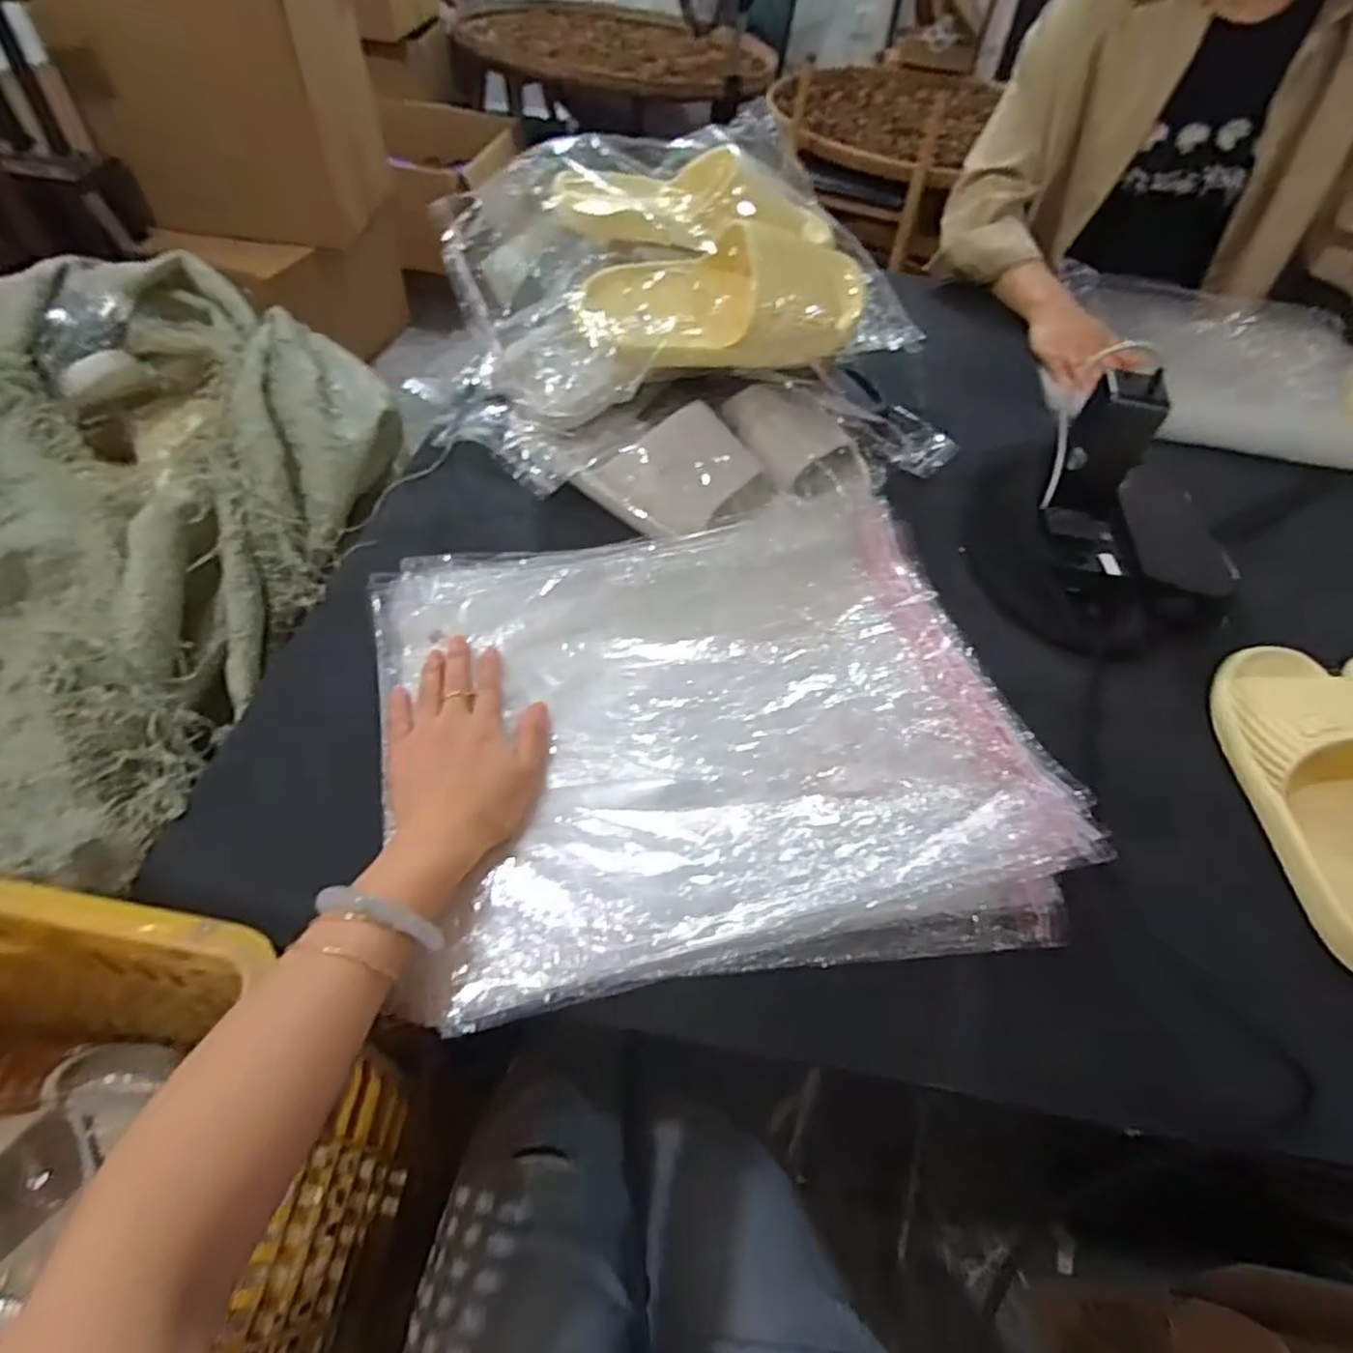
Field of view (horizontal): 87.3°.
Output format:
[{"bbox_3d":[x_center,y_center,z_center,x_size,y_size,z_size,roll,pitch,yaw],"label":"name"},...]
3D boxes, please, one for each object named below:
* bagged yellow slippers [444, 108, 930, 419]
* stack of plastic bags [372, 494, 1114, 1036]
[{"bbox_3d":[0.001,-0.361,0.632,0.378,0.128,0.260,-11,55,-11],"label":"bagged yellow slippers"},{"bbox_3d":[0.017,0.028,0.472,0.392,0.030,0.332,-9,55,-10],"label":"stack of plastic bags"}]

